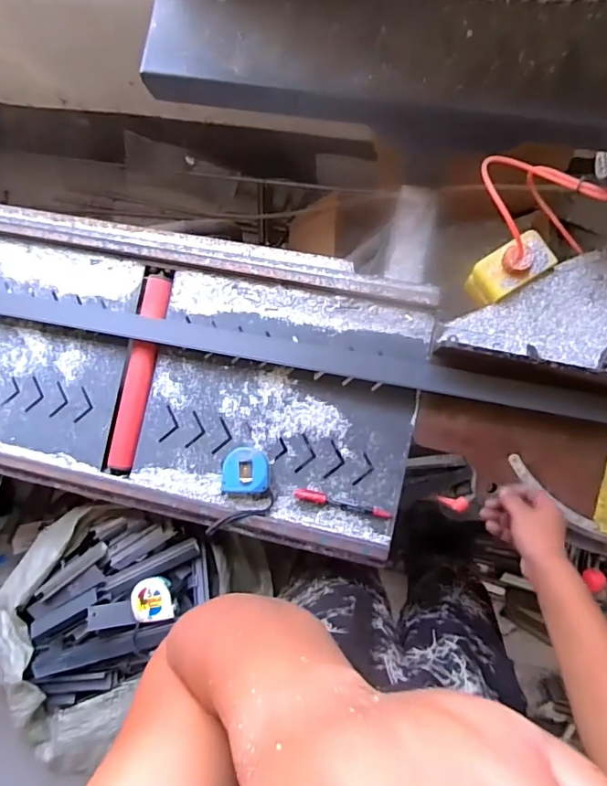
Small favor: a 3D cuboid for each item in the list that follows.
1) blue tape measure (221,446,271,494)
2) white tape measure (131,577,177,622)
[{"bbox_3d":[-0.084,0.113,0.754,0.066,0.031,0.067,-1,88,9],"label":"blue tape measure"},{"bbox_3d":[-0.242,0.332,0.838,0.065,0.035,0.067,-1,86,8],"label":"white tape measure"}]

